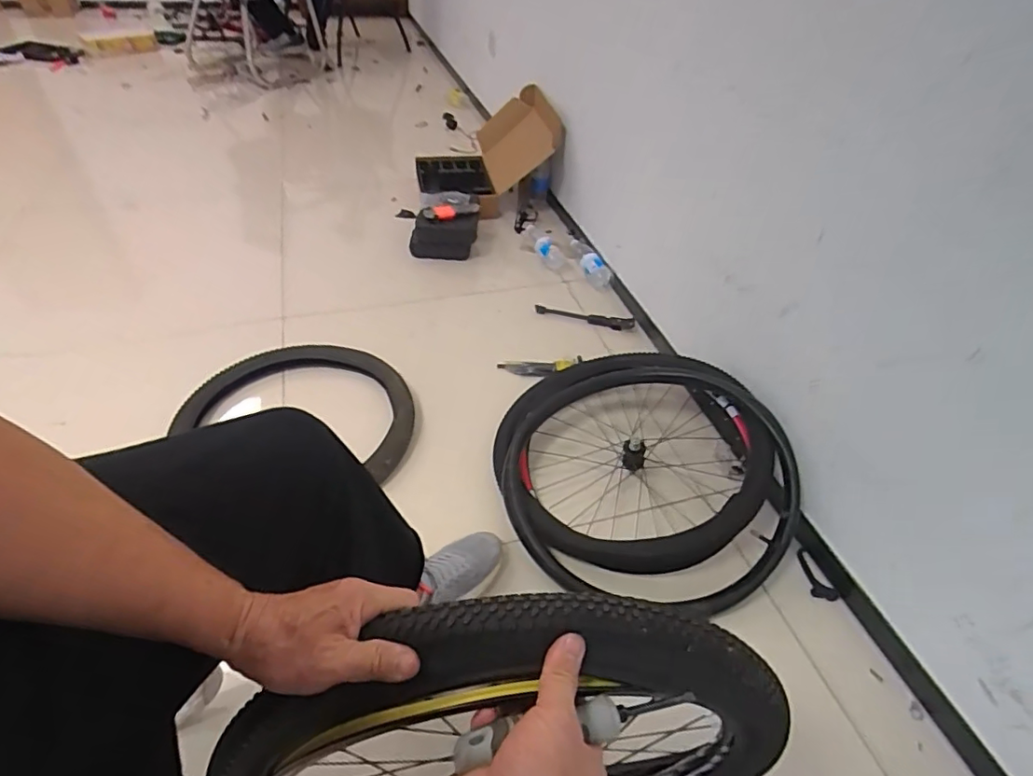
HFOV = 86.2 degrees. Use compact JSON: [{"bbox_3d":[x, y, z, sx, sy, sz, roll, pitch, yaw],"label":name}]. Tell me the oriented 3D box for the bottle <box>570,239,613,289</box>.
[{"bbox_3d":[0.213,-0.375,1.645,0.059,0.061,0.242,-10,46,-14],"label":"bottle"}]

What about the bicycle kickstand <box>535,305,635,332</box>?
[{"bbox_3d":[0.179,-0.191,1.475,0.269,0.025,0.025,14,45,10],"label":"bicycle kickstand"}]

